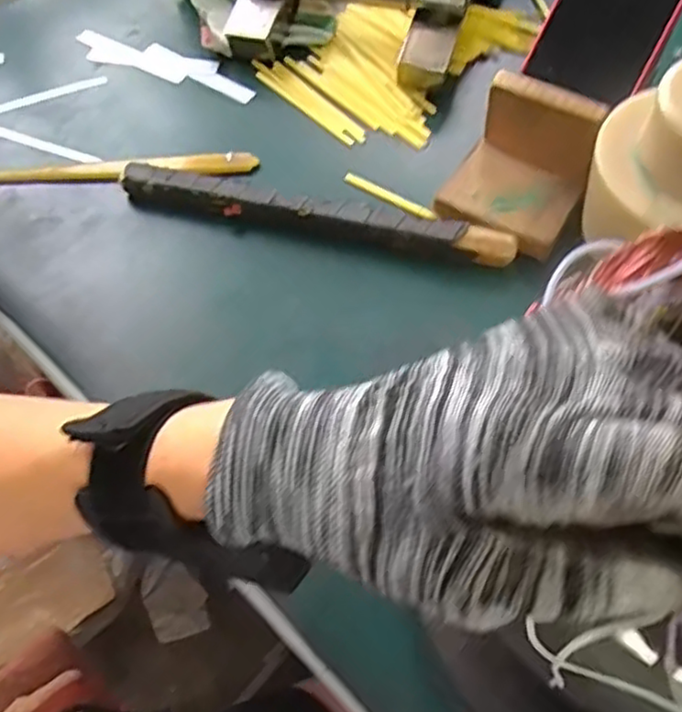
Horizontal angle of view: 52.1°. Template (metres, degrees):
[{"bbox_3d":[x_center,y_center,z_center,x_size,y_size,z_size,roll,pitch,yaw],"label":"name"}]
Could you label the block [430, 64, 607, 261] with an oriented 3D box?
[{"bbox_3d":[0.114,-0.123,0.451,0.081,0.066,0.087,27,64,18],"label":"block"}]

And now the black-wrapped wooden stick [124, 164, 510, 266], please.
[{"bbox_3d":[-0.019,-0.093,0.464,0.264,0.020,0.024,13,60,11],"label":"black-wrapped wooden stick"}]

